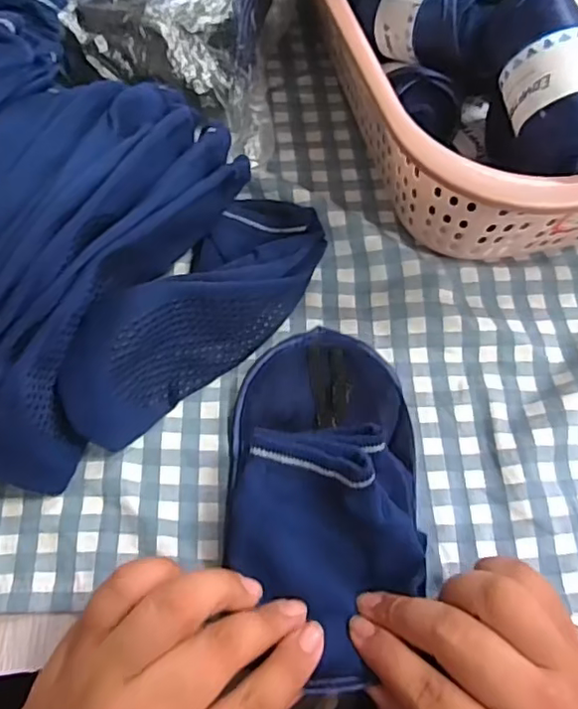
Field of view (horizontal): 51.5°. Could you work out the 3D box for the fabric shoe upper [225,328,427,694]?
[{"bbox_3d":[0.017,0.062,0.281,0.090,0.046,0.161,4,65,0],"label":"fabric shoe upper"}]

